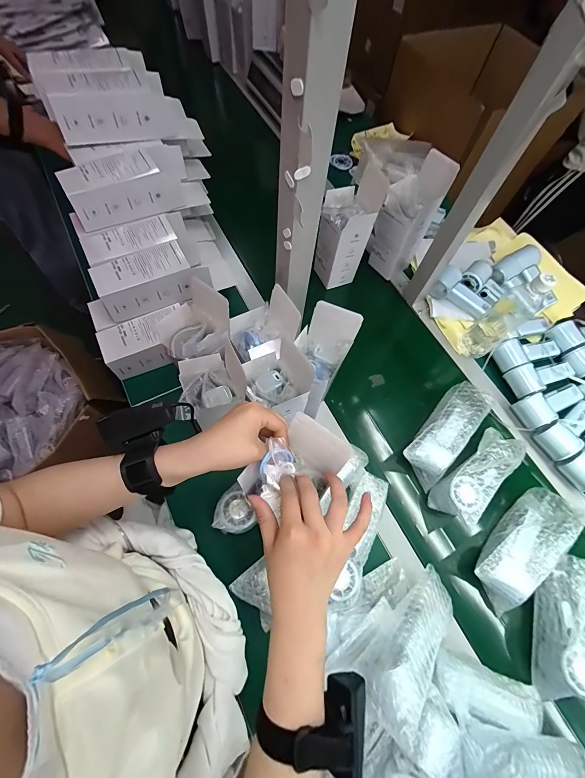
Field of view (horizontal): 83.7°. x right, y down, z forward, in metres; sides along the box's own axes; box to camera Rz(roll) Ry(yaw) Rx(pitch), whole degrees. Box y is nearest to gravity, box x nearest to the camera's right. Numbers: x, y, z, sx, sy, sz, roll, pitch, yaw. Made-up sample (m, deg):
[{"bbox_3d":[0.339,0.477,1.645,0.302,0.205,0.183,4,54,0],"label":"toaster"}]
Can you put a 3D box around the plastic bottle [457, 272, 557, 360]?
[{"bbox_3d":[0.420,-0.145,0.639,0.084,0.221,0.065,-38,74,-17],"label":"plastic bottle"}]

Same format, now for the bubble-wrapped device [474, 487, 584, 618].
[{"bbox_3d":[0.382,0.256,0.539,0.201,0.065,0.076,-41,75,-18],"label":"bubble-wrapped device"}]

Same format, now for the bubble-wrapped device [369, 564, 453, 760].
[{"bbox_3d":[0.167,0.344,0.436,0.081,0.044,0.206,44,43,14],"label":"bubble-wrapped device"}]

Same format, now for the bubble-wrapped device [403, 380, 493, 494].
[{"bbox_3d":[0.288,0.077,0.611,0.077,0.045,0.205,40,70,13],"label":"bubble-wrapped device"}]

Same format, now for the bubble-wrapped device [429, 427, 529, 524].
[{"bbox_3d":[0.332,0.151,0.585,0.191,0.063,0.068,-40,74,-18],"label":"bubble-wrapped device"}]

